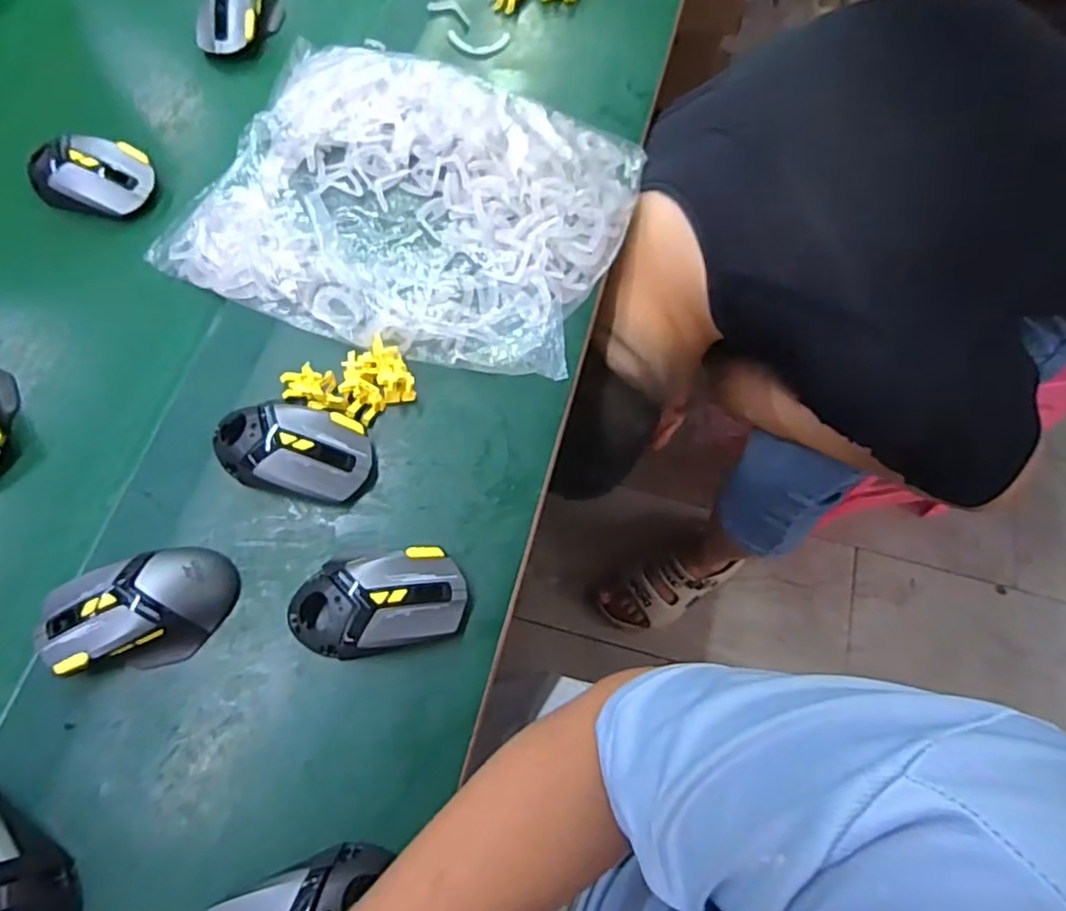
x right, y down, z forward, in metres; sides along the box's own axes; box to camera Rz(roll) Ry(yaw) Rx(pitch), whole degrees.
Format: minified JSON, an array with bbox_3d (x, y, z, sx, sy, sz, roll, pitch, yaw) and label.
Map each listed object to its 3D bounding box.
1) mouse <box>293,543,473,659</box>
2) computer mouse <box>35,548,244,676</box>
[{"bbox_3d":[-0.108,0.098,0.453,0.123,0.037,0.069,-9,69,-6],"label":"mouse"},{"bbox_3d":[-0.267,0.105,0.441,0.126,0.036,0.071,-17,70,-9],"label":"computer mouse"}]

